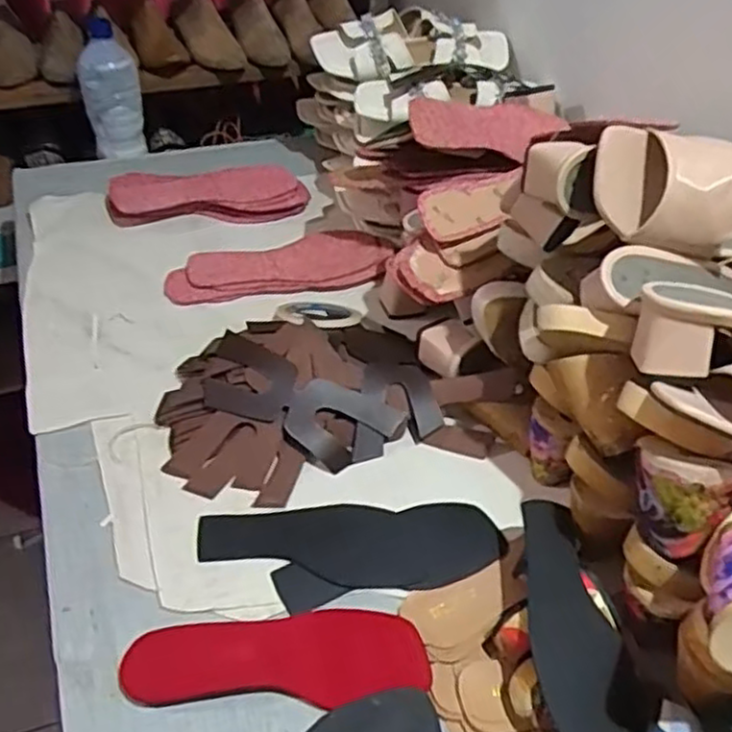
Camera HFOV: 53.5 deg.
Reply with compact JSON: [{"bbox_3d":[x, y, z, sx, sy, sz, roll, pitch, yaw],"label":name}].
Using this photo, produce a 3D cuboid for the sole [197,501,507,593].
[{"bbox_3d":[-0.013,0.164,0.668,0.271,0.009,0.087,2,46,-3],"label":"sole"}]

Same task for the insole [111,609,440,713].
[{"bbox_3d":[-0.071,0.235,0.580,0.234,0.014,0.071,-2,46,-7],"label":"insole"}]

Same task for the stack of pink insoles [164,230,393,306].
[{"bbox_3d":[-0.110,-0.127,0.924,0.278,0.026,0.090,-8,47,-12],"label":"stack of pink insoles"}]

